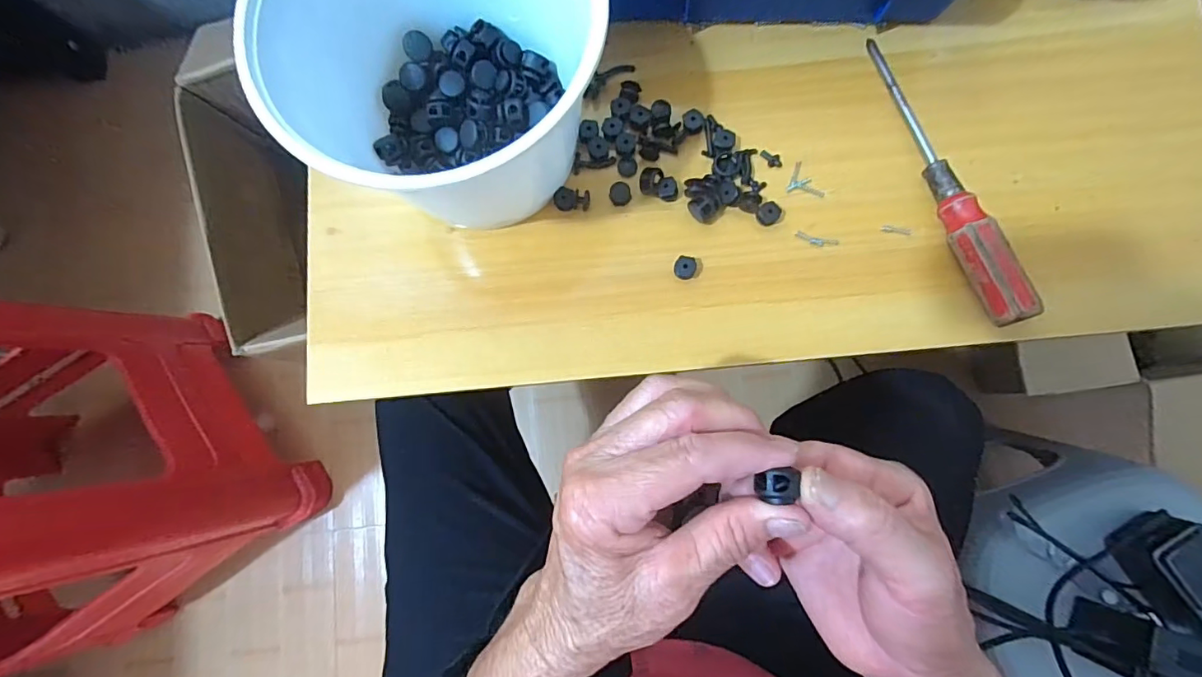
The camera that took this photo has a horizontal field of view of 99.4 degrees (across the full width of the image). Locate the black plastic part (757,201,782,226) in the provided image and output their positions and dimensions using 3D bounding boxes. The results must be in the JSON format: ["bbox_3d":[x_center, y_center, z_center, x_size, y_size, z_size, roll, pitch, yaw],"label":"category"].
[{"bbox_3d":[0.106,-0.079,0.321,0.014,0.008,0.017,43,86,8],"label":"black plastic part"}]

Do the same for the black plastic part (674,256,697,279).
[{"bbox_3d":[0.053,-0.044,0.318,0.013,0.011,0.013,-1,82,3],"label":"black plastic part"}]

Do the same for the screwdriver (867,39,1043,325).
[{"bbox_3d":[0.209,-0.102,0.308,0.021,0.031,0.193,-16,81,1],"label":"screwdriver"}]

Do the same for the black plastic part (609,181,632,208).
[{"bbox_3d":[0.012,-0.093,0.329,0.014,0.006,0.014,-12,81,2],"label":"black plastic part"}]

